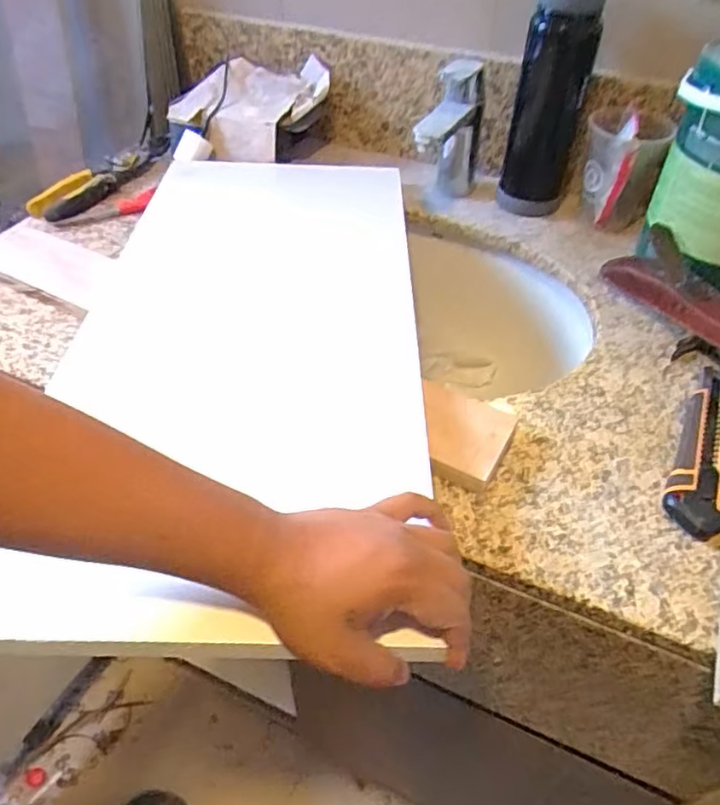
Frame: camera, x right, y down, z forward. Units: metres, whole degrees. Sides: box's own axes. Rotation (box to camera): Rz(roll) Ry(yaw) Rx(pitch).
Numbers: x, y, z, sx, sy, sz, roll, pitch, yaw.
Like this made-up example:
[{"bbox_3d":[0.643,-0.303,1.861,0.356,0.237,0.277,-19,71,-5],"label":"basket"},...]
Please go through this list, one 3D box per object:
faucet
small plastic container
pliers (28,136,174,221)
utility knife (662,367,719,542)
[{"bbox_3d":[0.113,-0.322,0.761,0.062,0.168,0.173,13,47,11],"label":"faucet"},{"bbox_3d":[0.313,-0.283,0.741,0.092,0.116,0.085,20,49,17],"label":"small plastic container"},{"bbox_3d":[-0.331,-0.297,0.804,0.061,0.023,0.210,26,51,22],"label":"pliers"},{"bbox_3d":[0.287,0.031,0.510,0.042,0.020,0.185,20,49,17],"label":"utility knife"}]

